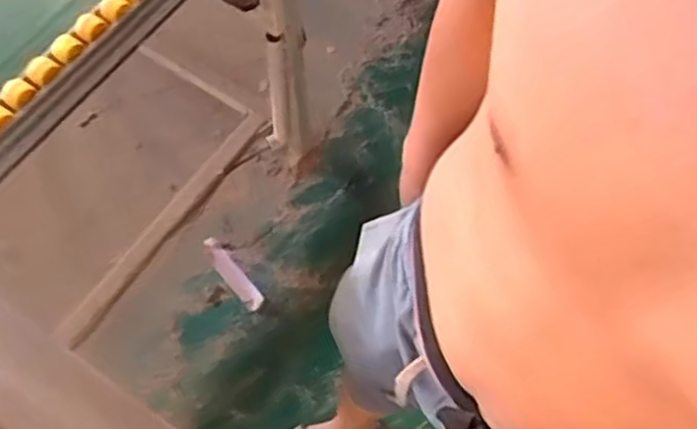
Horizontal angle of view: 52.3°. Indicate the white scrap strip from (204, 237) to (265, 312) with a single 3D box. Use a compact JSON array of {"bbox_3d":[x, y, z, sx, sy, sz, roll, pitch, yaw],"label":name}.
[{"bbox_3d":[-0.268,0.132,1.614,0.043,0.009,0.206,-37,70,-16],"label":"white scrap strip"}]

